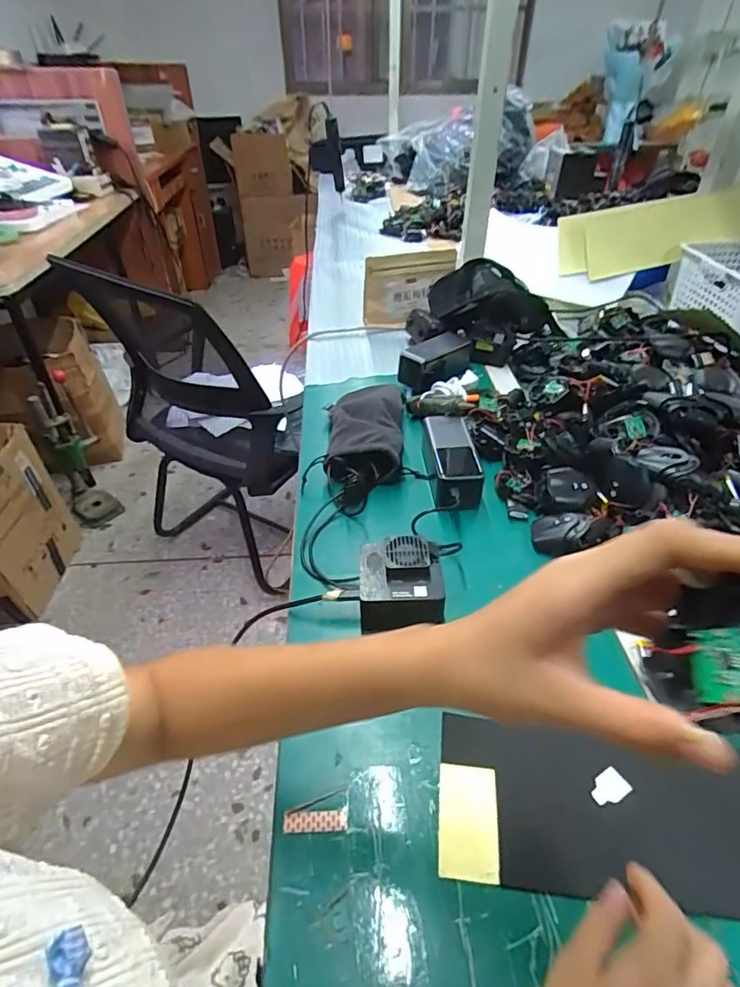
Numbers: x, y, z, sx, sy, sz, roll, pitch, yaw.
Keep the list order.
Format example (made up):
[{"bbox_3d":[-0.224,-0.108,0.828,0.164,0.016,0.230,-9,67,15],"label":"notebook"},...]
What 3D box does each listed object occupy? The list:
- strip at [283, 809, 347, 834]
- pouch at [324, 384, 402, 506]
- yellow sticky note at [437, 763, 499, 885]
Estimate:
[{"bbox_3d":[-0.039,0.232,0.364,0.045,0.004,0.013,-4,41,-1],"label":"strip"},{"bbox_3d":[-0.006,-0.076,0.679,0.098,0.059,0.199,-2,41,1],"label":"pouch"},{"bbox_3d":[0.069,0.231,0.364,0.040,0.004,0.070,3,41,7],"label":"yellow sticky note"}]

